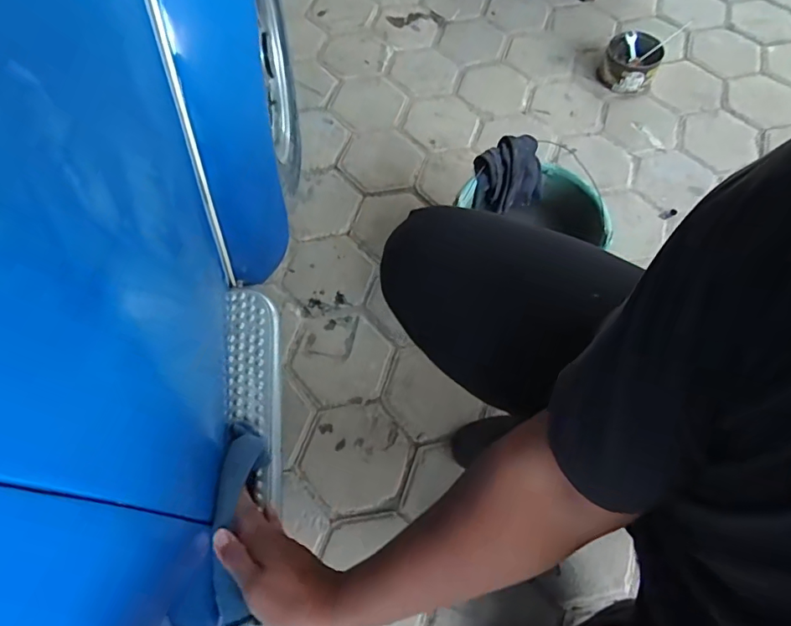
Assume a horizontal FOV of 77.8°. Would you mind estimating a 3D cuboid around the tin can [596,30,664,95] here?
[{"bbox_3d":[0.642,-0.686,1.342,0.142,0.111,0.148,0,63,0],"label":"tin can"}]

